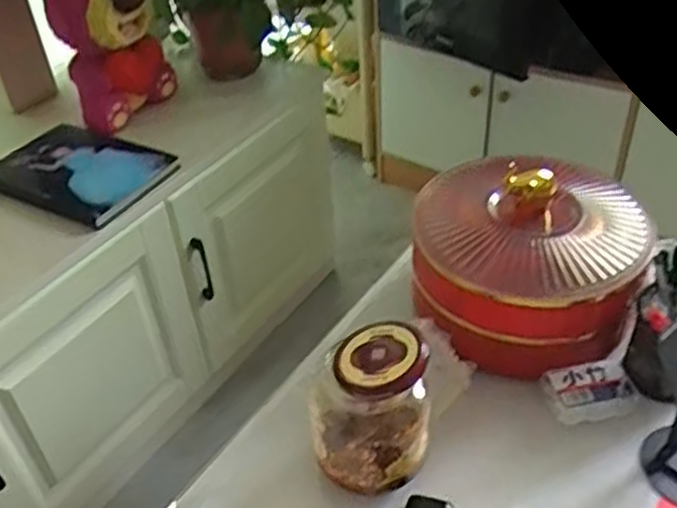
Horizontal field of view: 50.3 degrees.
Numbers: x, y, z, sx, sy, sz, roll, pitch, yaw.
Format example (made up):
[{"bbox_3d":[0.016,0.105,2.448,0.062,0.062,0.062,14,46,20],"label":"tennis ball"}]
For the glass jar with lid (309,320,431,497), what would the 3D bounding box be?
[{"bbox_3d":[0.030,0.150,0.654,0.101,0.165,0.079,-14,41,-12],"label":"glass jar with lid"}]

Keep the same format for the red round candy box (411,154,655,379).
[{"bbox_3d":[0.205,0.007,0.790,0.235,0.197,0.203,6,41,12],"label":"red round candy box"}]

